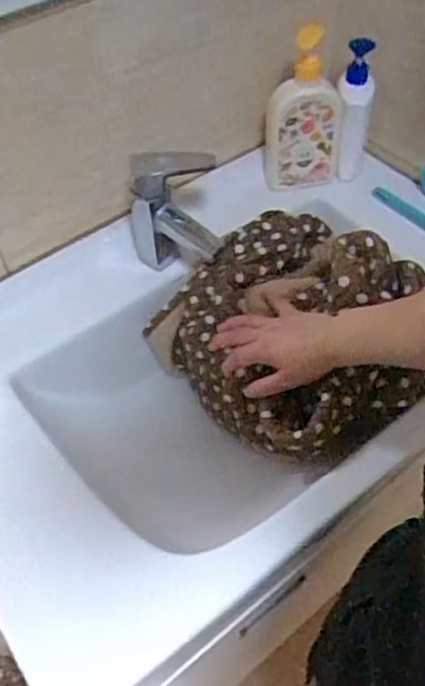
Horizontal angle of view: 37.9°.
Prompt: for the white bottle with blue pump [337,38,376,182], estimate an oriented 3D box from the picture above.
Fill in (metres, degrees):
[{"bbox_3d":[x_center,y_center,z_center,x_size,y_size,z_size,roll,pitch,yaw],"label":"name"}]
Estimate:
[{"bbox_3d":[0.199,-0.325,0.878,0.050,0.183,0.056,13,54,13],"label":"white bottle with blue pump"}]

